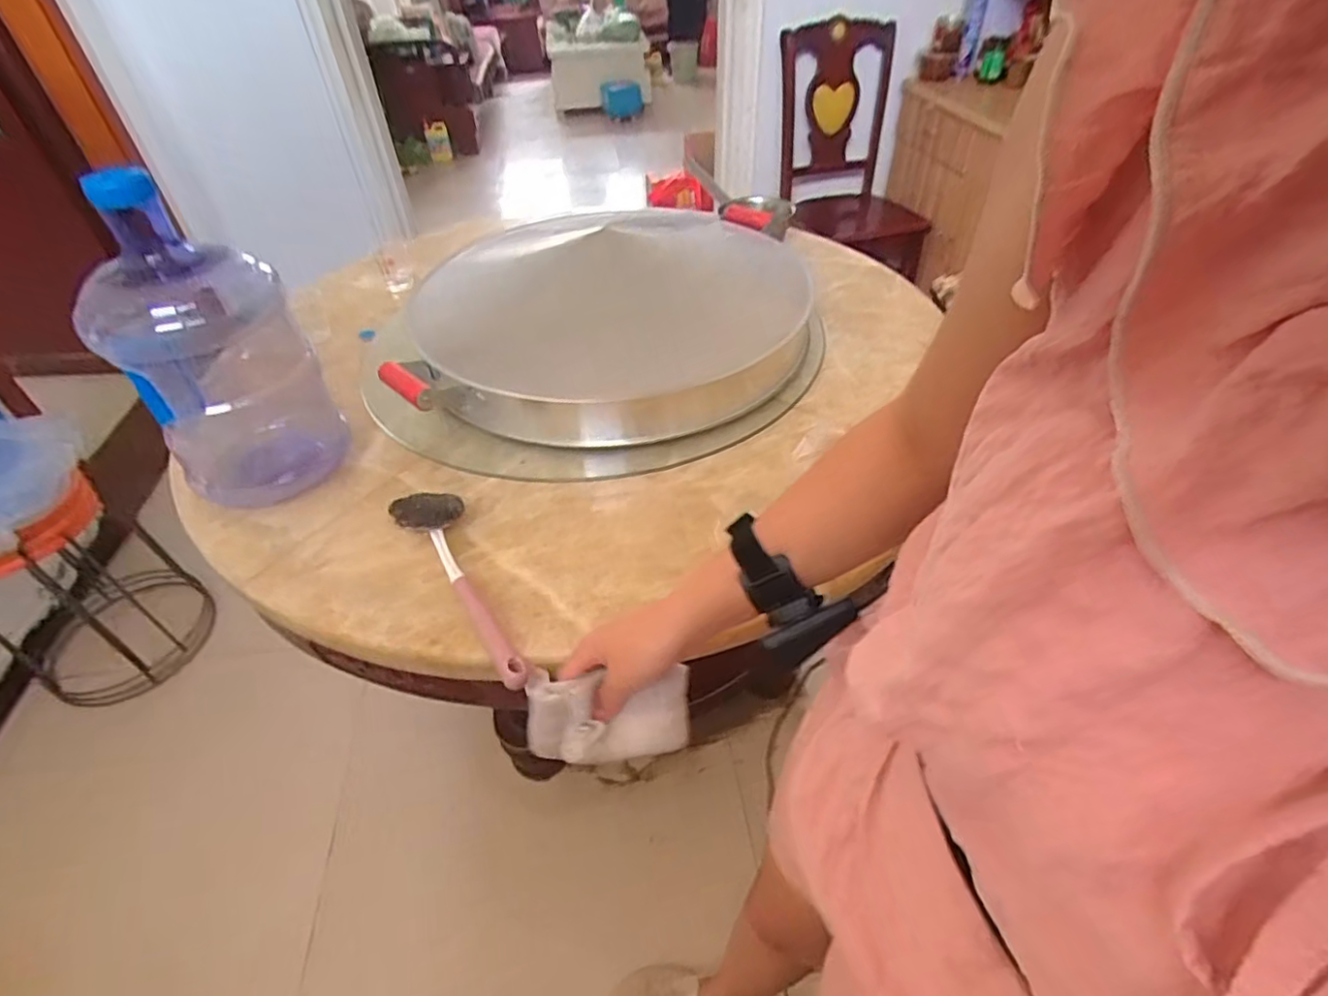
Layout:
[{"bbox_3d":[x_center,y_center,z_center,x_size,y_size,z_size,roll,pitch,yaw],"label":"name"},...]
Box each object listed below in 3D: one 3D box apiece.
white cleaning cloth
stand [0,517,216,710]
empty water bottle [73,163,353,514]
[{"bbox_3d":[-0.042,0.167,0.492,0.124,0.022,0.065,2,86,-8],"label":"white cleaning cloth"},{"bbox_3d":[-1.290,0.191,1.398,0.327,0.435,0.340,27,51,27],"label":"stand"},{"bbox_3d":[-0.547,-0.188,0.765,0.192,0.370,0.189,-31,51,-27],"label":"empty water bottle"}]

